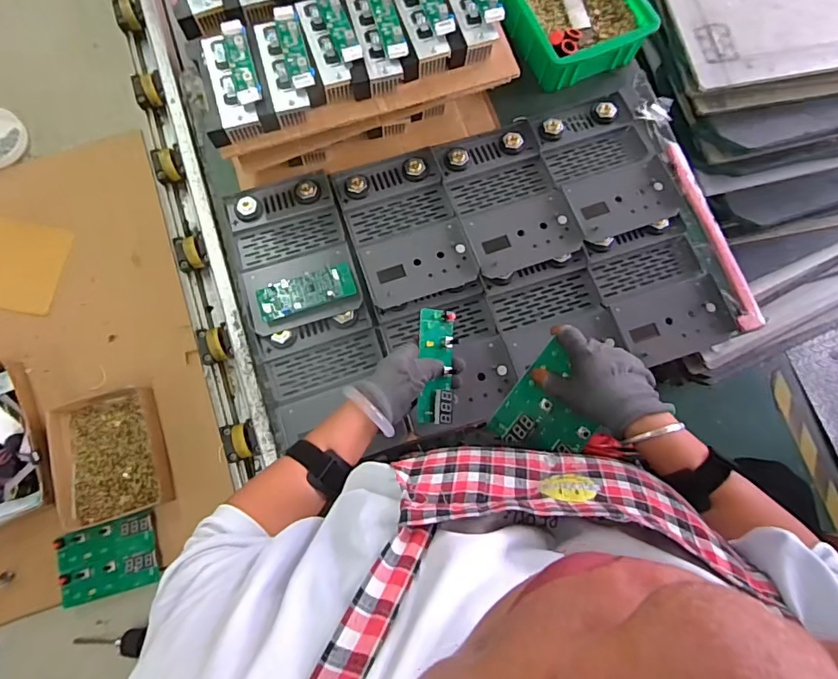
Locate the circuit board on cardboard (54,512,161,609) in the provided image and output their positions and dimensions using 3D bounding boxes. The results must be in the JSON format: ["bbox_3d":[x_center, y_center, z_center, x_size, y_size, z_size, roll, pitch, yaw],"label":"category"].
[{"bbox_3d":[-0.423,0.299,0.675,0.124,0.013,0.093,-14,78,-3],"label":"circuit board on cardboard"}]

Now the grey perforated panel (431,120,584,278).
[{"bbox_3d":[0.125,-0.205,0.721,0.150,0.028,0.216,-18,78,-4],"label":"grey perforated panel"}]

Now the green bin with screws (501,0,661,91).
[{"bbox_3d":[0.233,-0.538,0.796,0.193,0.089,0.251,-25,79,-6],"label":"green bin with screws"}]

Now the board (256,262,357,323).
[{"bbox_3d":[-0.150,-0.062,0.666,0.128,0.019,0.045,-18,78,-4],"label":"board"}]

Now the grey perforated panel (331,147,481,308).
[{"bbox_3d":[-0.021,-0.162,0.708,0.151,0.029,0.217,-19,78,-4],"label":"grey perforated panel"}]

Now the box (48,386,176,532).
[{"bbox_3d":[-0.440,0.162,0.706,0.140,0.035,0.175,-17,78,-4],"label":"box"}]

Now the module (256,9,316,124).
[{"bbox_3d":[-0.162,-0.338,0.616,0.056,0.046,0.127,-14,78,-3],"label":"module"}]

